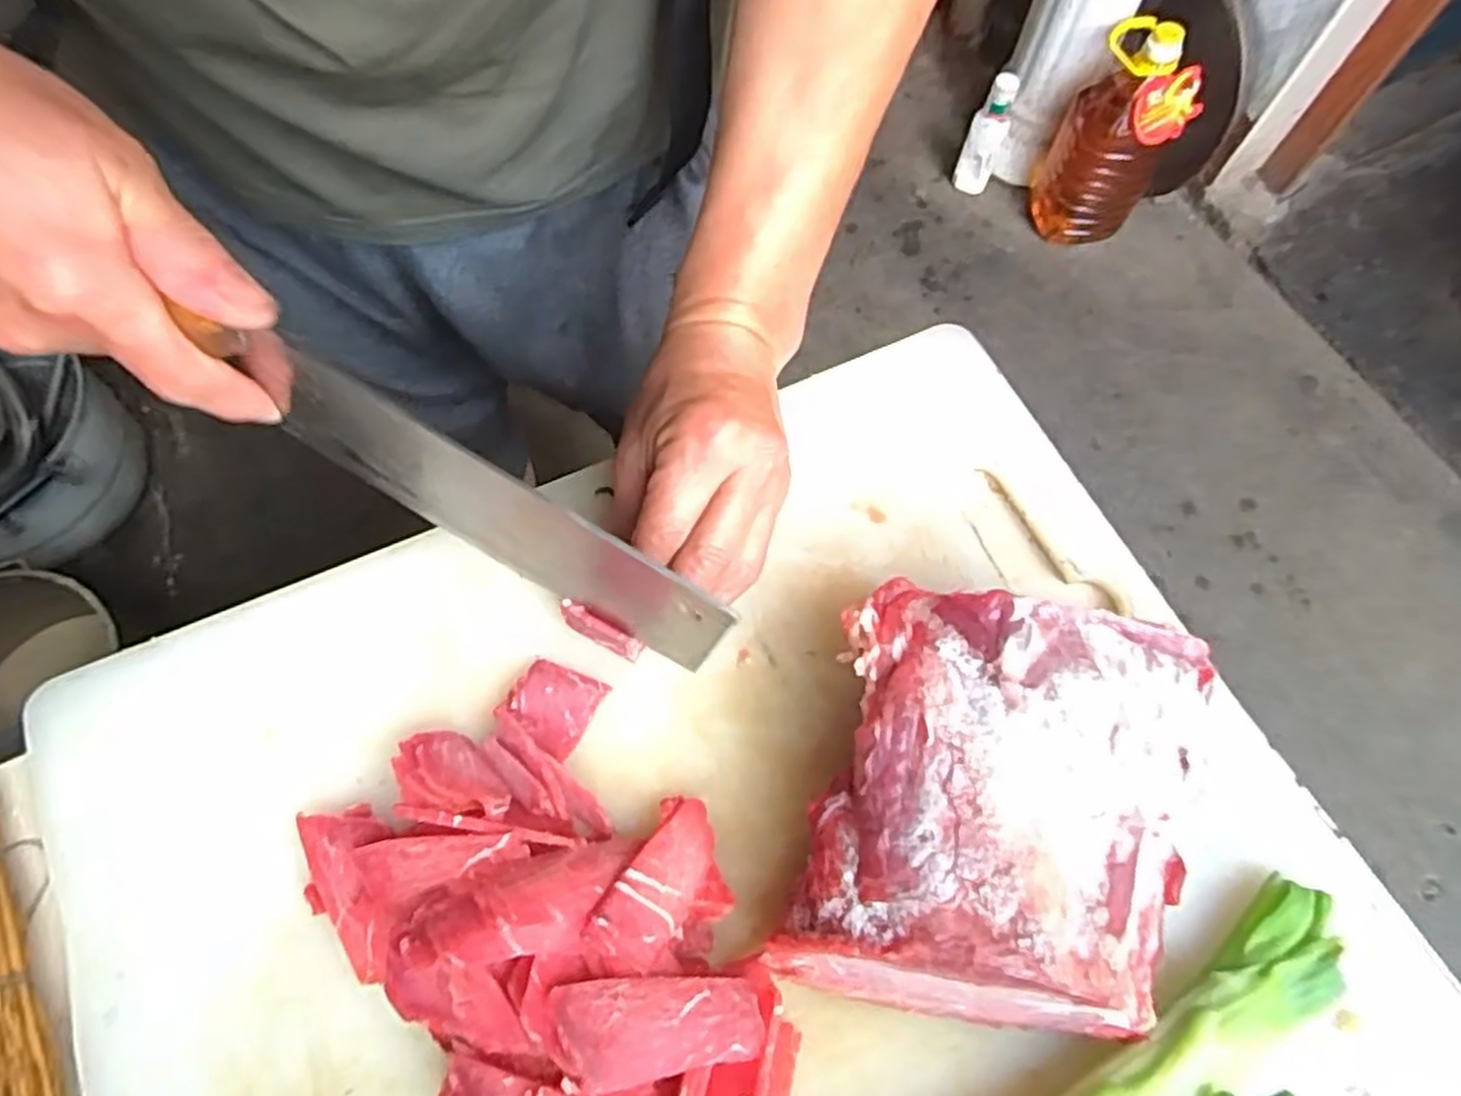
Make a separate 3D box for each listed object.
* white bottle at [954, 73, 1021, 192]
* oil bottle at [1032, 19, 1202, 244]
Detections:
[{"bbox_3d":[0.443,-0.711,1.379,0.063,0.190,0.061,19,69,7],"label":"white bottle"},{"bbox_3d":[0.626,-0.668,1.300,0.178,0.328,0.152,27,70,10],"label":"oil bottle"}]

